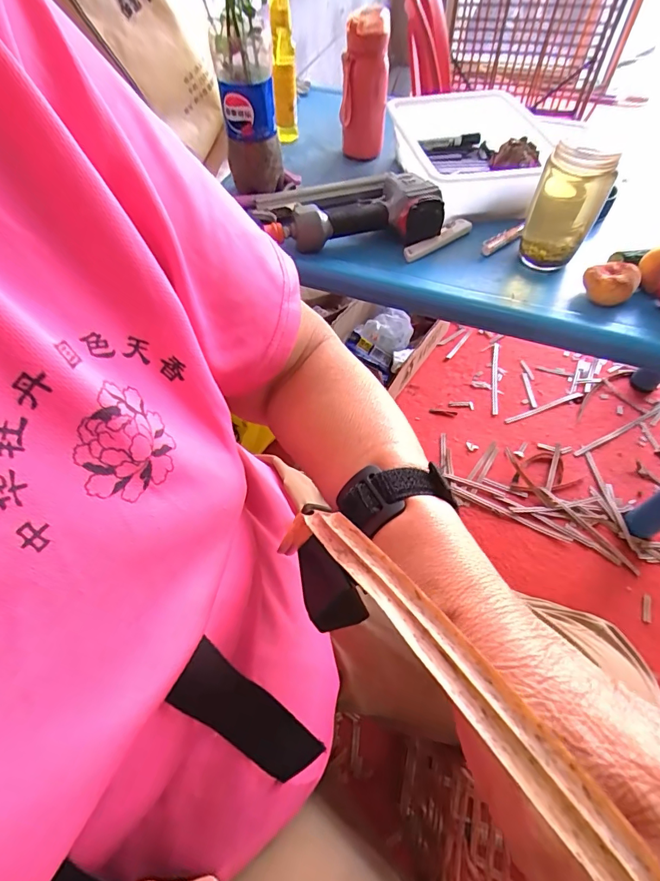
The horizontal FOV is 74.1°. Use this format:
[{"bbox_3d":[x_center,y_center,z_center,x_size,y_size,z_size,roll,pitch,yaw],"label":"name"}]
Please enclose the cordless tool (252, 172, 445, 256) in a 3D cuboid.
[{"bbox_3d":[0.025,-0.314,0.581,0.228,0.049,0.133,-5,56,-1],"label":"cordless tool"}]

